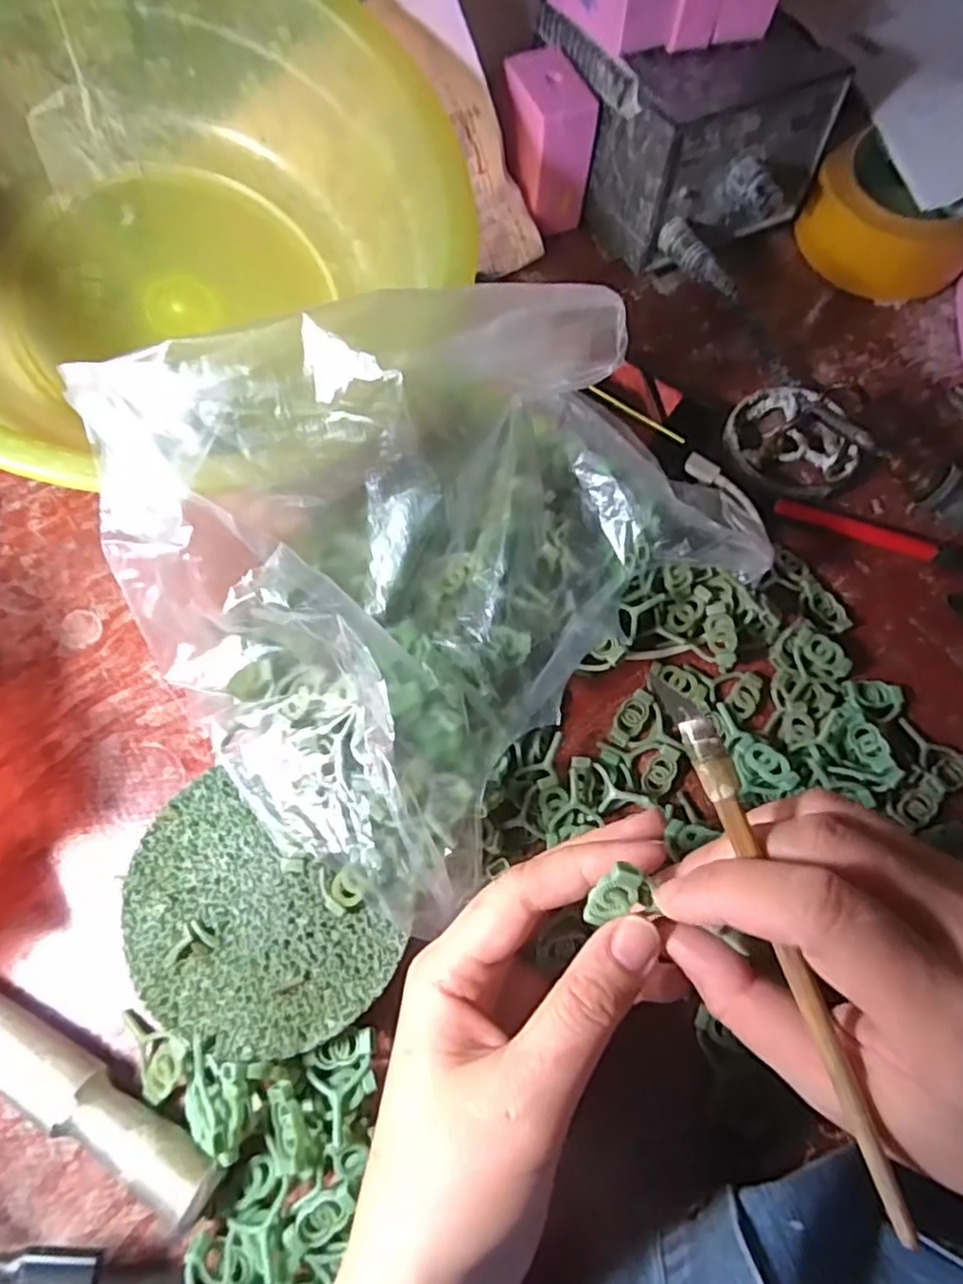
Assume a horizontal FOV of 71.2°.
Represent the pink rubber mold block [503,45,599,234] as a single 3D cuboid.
[{"bbox_3d":[0.035,-0.282,0.383,0.035,0.068,0.049,-22,73,-10],"label":"pink rubber mold block"}]

